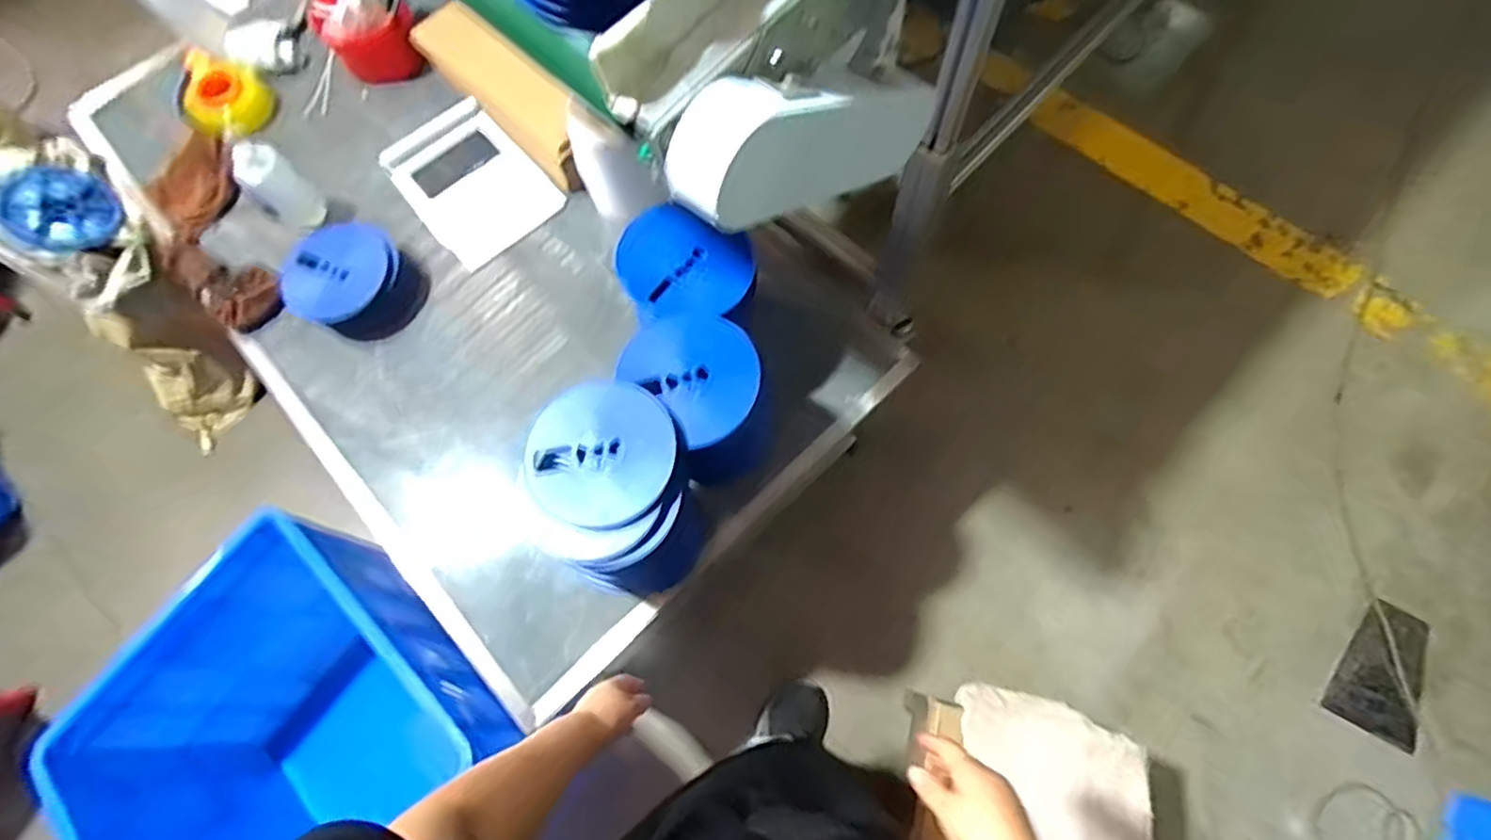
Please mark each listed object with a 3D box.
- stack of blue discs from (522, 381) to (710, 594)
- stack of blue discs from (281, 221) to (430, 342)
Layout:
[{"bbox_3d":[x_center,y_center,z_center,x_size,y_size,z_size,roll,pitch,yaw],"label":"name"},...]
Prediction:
[{"bbox_3d":[-0.153,0.100,0.873,0.185,0.293,0.217,-25,72,-6],"label":"stack of blue discs"},{"bbox_3d":[-0.649,-0.227,1.081,0.191,0.104,0.177,29,75,12],"label":"stack of blue discs"}]

